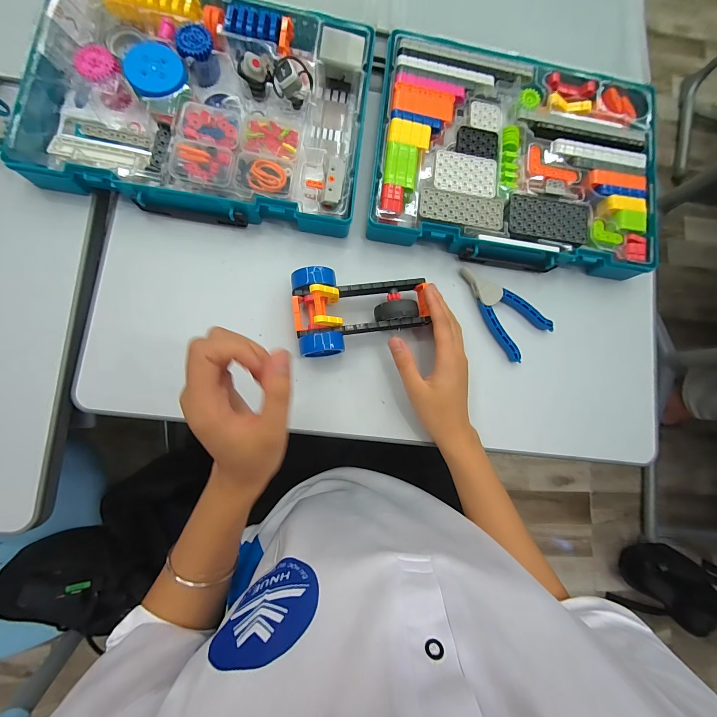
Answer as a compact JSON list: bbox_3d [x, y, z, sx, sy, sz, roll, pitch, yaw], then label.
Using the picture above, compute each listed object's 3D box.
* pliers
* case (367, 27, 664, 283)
[{"bbox_3d":[0.181,-0.067,0.401,0.066,0.016,0.127,-35,89,-8],"label":"pliers"},{"bbox_3d":[0.198,-0.254,0.409,0.356,0.039,0.276,7,84,-5],"label":"case"}]

